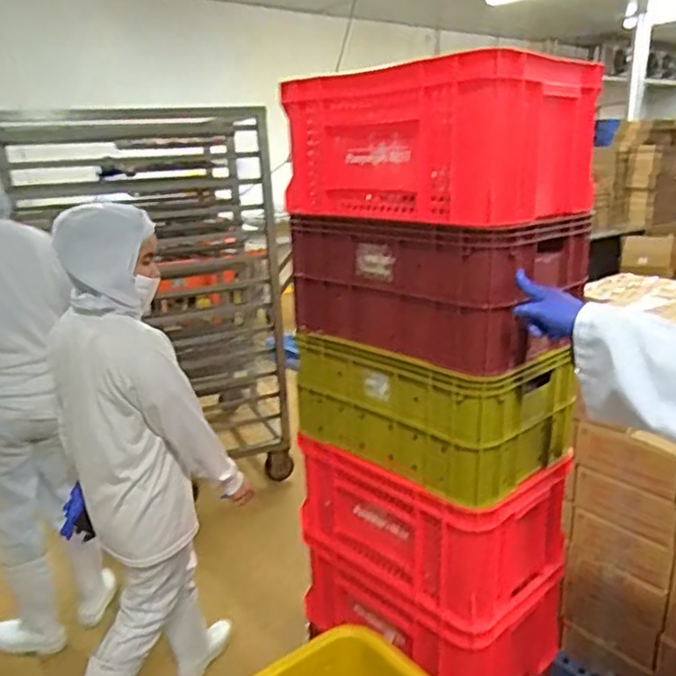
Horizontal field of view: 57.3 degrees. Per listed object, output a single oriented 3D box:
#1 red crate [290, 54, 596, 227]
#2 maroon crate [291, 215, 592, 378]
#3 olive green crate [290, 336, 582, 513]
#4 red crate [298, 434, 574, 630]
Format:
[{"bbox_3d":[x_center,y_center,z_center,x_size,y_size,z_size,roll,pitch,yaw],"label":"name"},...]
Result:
[{"bbox_3d":[0.164,-0.356,1.159,0.350,0.232,0.528,-13,20,-34],"label":"red crate"},{"bbox_3d":[0.182,-0.117,1.209,0.312,0.224,0.478,-15,21,-39],"label":"maroon crate"},{"bbox_3d":[0.185,0.115,1.270,0.314,0.222,0.464,-15,21,-39],"label":"olive green crate"},{"bbox_3d":[0.184,0.356,1.344,0.324,0.253,0.500,-15,21,-39],"label":"red crate"}]

